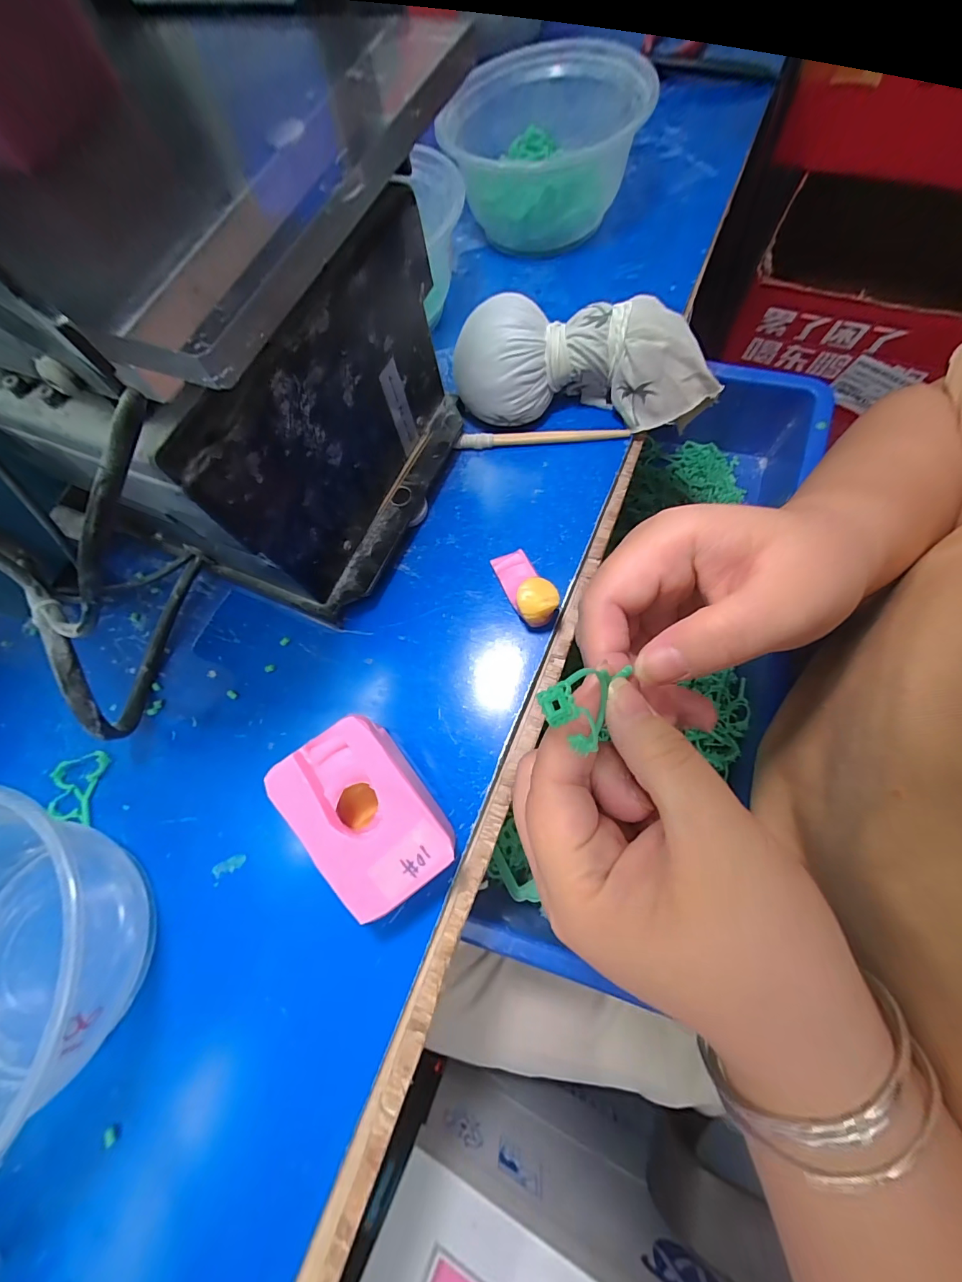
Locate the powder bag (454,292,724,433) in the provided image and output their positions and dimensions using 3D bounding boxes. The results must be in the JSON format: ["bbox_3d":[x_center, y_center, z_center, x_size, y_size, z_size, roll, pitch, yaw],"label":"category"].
[{"bbox_3d":[0.060,-0.151,0.248,0.145,0.052,0.050,3,71,8],"label":"powder bag"}]

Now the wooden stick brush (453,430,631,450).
[{"bbox_3d":[0.035,-0.121,0.258,0.098,0.012,0.007,-1,70,7],"label":"wooden stick brush"}]

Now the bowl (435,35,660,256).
[{"bbox_3d":[0.041,-0.323,0.301,0.125,0.079,0.119,1,70,-2],"label":"bowl"}]

